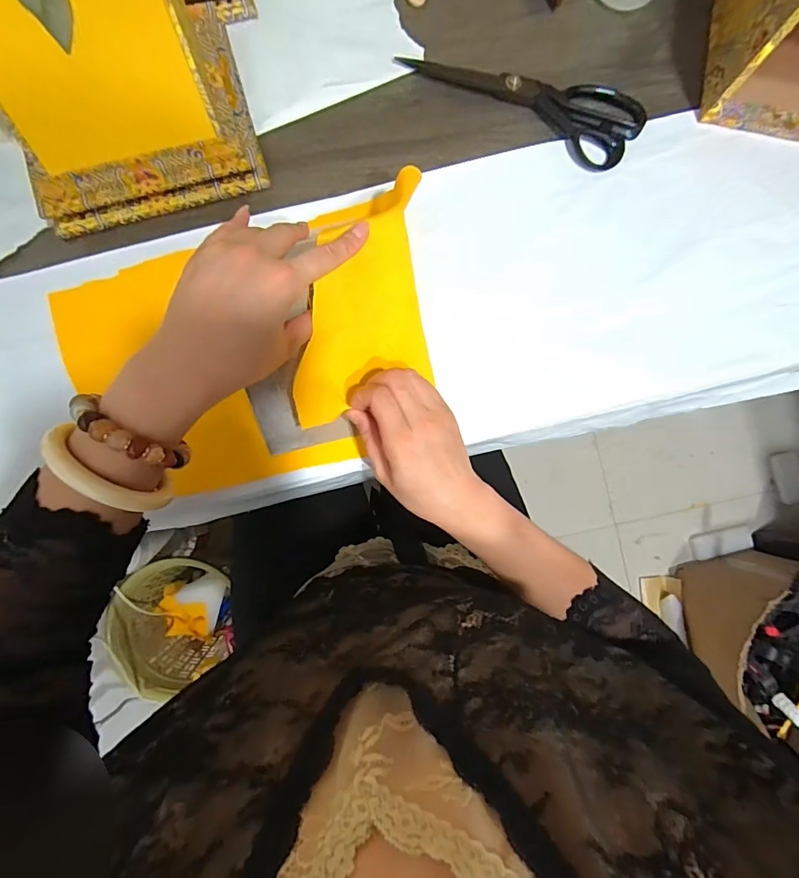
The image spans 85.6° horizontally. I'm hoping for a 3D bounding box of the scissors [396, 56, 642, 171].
[{"bbox_3d":[0.121,-0.338,0.423,0.239,0.014,0.069,23,85,0],"label":"scissors"}]

